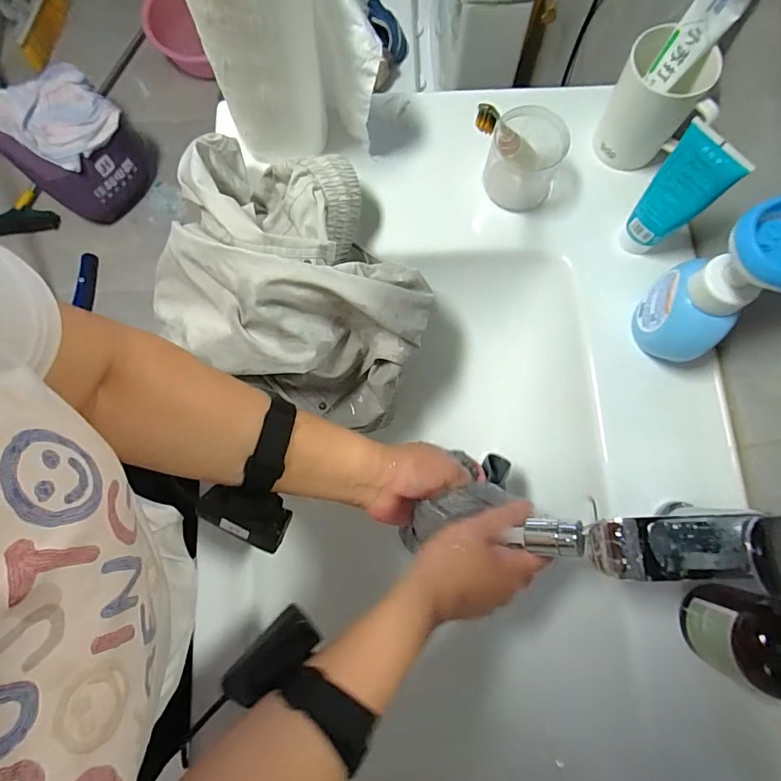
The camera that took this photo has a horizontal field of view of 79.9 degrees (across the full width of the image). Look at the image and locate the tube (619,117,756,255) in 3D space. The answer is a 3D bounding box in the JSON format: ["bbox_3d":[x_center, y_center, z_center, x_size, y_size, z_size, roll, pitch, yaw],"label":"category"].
[{"bbox_3d":[0.265,-0.180,0.438,0.032,0.143,0.056,-38,80,-14],"label":"tube"}]

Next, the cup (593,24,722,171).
[{"bbox_3d":[0.258,-0.286,0.470,0.077,0.098,0.064,33,80,7],"label":"cup"}]

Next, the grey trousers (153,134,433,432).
[{"bbox_3d":[-0.096,-0.116,0.458,0.275,0.151,0.219,32,80,7],"label":"grey trousers"}]

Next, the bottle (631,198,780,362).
[{"bbox_3d":[0.270,-0.082,0.384,0.066,0.157,0.063,44,82,9],"label":"bottle"}]

